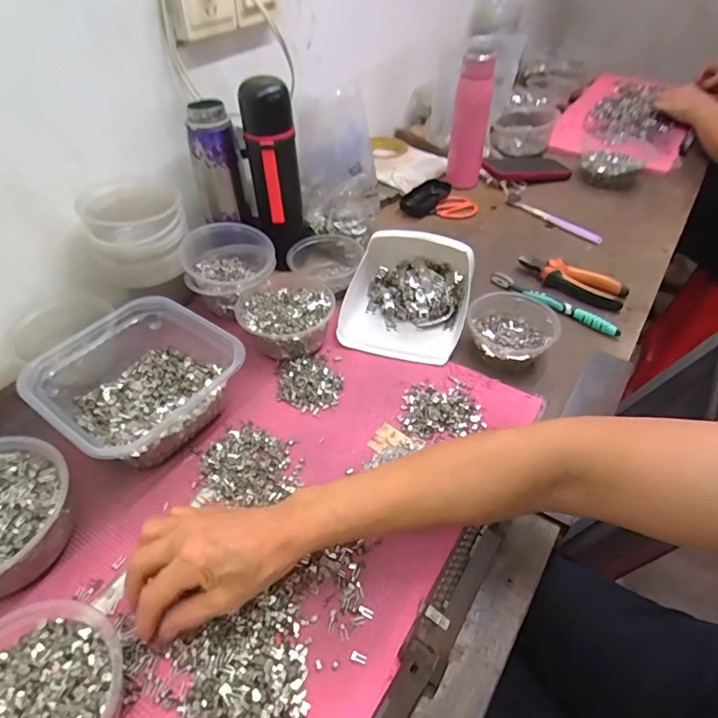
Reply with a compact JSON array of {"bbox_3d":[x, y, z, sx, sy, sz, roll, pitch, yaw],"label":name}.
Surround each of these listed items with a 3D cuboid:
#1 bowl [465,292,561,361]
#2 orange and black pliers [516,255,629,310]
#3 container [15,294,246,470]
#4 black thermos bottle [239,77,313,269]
[{"bbox_3d":[0.186,-0.034,0.593,0.106,0.042,0.098,-1,47,1],"label":"bowl"},{"bbox_3d":[0.303,-0.114,0.684,0.147,0.018,0.059,16,48,17],"label":"orange and black pliers"},{"bbox_3d":[-0.244,0.022,0.517,0.196,0.079,0.171,27,53,24],"label":"container"},{"bbox_3d":[-0.114,-0.242,0.649,0.081,0.226,0.083,-9,48,-7],"label":"black thermos bottle"}]

